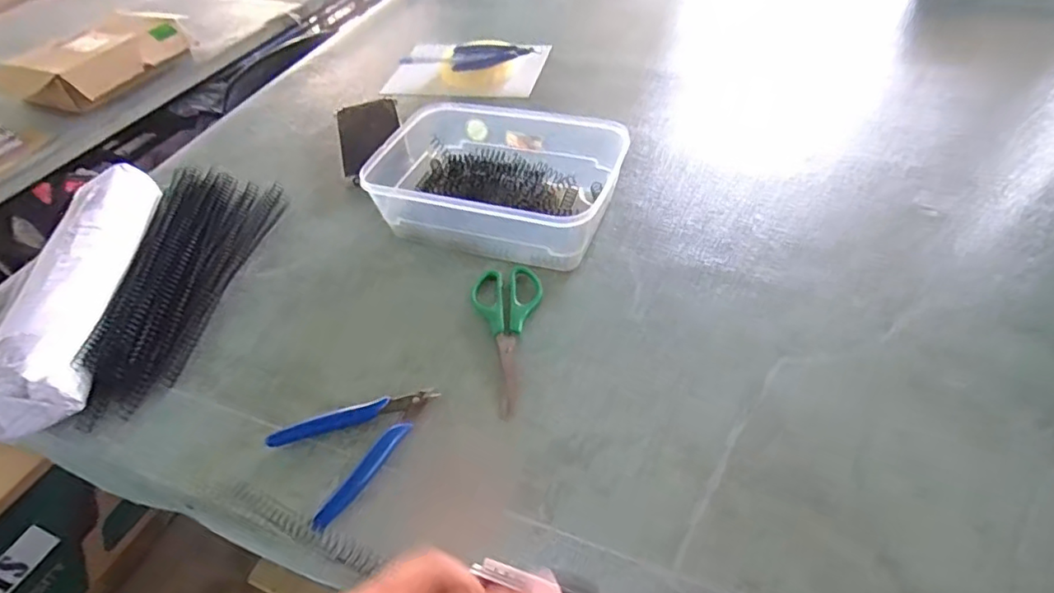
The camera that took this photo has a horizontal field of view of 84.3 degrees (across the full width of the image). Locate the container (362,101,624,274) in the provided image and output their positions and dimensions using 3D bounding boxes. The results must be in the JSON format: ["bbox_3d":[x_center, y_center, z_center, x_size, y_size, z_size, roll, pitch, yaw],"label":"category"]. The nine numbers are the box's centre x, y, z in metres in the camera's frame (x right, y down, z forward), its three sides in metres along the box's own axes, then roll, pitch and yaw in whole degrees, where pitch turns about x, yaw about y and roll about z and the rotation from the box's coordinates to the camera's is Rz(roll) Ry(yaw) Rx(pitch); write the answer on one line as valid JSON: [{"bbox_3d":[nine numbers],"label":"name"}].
[{"bbox_3d":[-0.025,-0.124,0.584,0.239,0.063,0.180,13,51,18],"label":"container"}]

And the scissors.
[{"bbox_3d":[-0.022,0.030,0.479,0.059,0.006,0.152,1,48,8],"label":"scissors"}]

